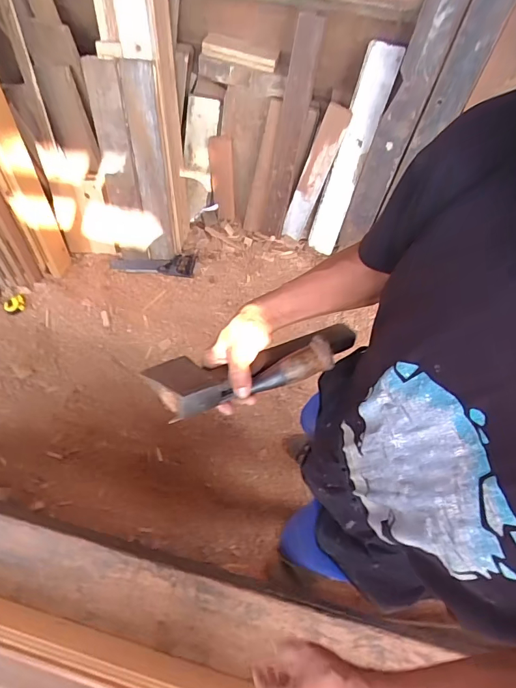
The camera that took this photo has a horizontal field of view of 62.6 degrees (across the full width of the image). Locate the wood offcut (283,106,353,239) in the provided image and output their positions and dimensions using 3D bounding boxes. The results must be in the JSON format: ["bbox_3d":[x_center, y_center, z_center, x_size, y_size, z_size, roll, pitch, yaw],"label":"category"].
[{"bbox_3d":[0.197,-0.588,1.515,0.085,0.501,0.027,13,48,-10],"label":"wood offcut"}]

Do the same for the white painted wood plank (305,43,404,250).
[{"bbox_3d":[0.317,-0.640,1.488,0.104,0.700,0.076,24,45,9],"label":"white painted wood plank"}]

